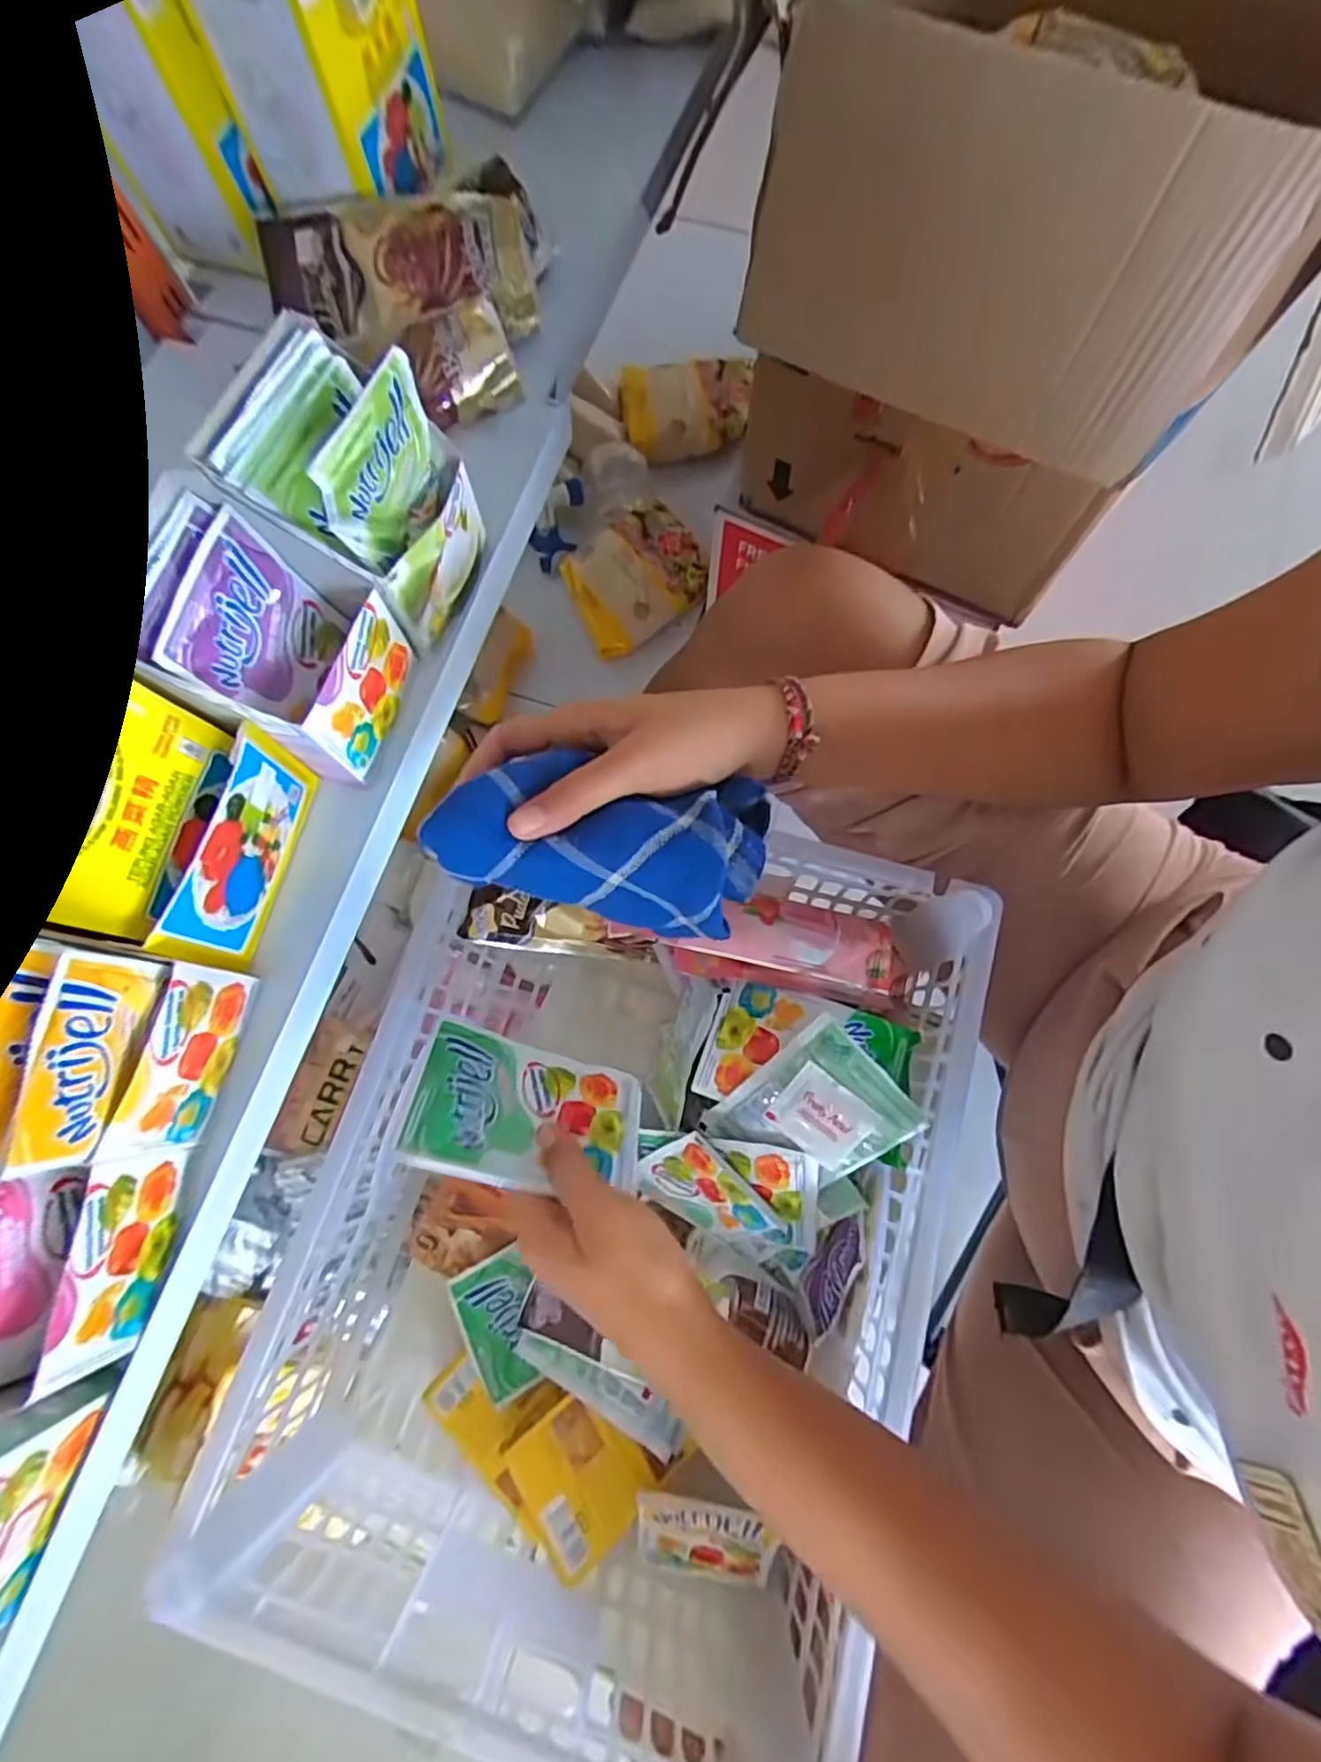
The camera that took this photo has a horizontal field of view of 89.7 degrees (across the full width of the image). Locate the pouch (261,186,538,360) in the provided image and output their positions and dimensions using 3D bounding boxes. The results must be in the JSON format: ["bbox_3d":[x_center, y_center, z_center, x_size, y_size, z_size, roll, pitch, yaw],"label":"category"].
[{"bbox_3d":[-0.166,-0.387,0.416,0.166,0.047,0.079,-6,75,-1],"label":"pouch"}]

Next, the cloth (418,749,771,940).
[{"bbox_3d":[-0.024,-0.016,0.290,0.142,0.050,0.064,7,75,-10],"label":"cloth"}]

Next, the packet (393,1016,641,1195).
[{"bbox_3d":[-0.064,0.113,0.332,0.112,0.008,0.078,20,34,-14],"label":"packet"}]

